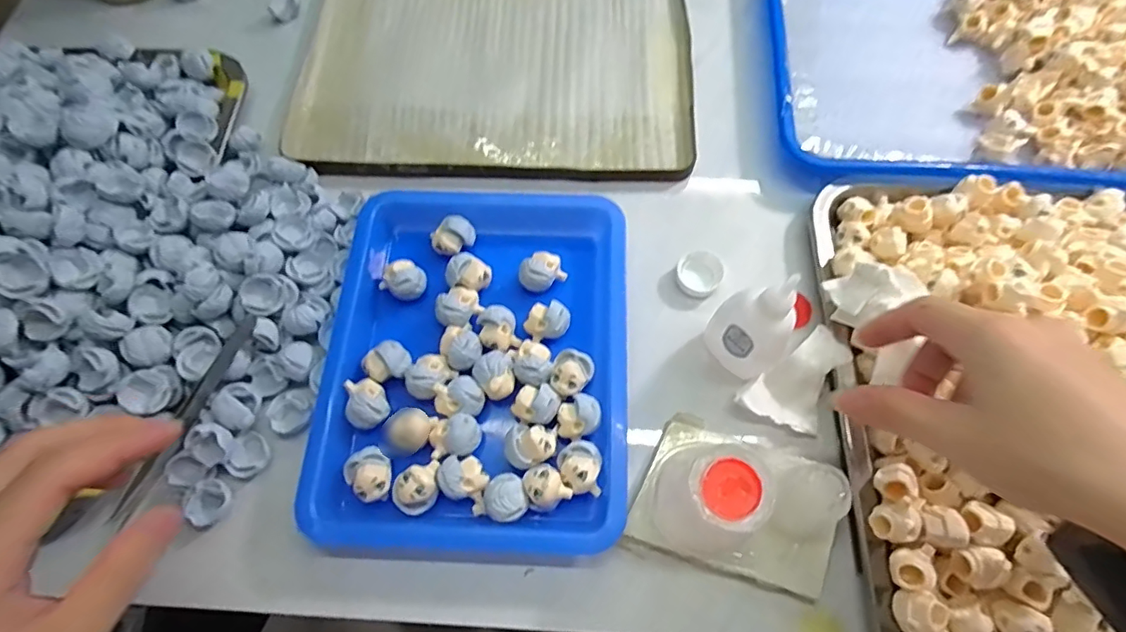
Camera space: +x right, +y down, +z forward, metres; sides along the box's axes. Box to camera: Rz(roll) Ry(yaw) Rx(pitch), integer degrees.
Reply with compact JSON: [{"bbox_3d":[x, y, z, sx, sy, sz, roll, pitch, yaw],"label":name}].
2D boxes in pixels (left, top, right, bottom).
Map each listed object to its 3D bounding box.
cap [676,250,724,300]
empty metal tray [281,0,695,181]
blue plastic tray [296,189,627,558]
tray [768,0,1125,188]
[{"bbox_3d":[0.090,-0.028,0.356,0.029,0.008,0.029,0,68,0],"label":"cap"},{"bbox_3d":[-0.053,-0.214,0.436,0.300,0.012,0.244,1,68,1],"label":"empty metal tray"},{"bbox_3d":[-0.050,0.021,0.325,0.169,0.027,0.221,2,68,1],"label":"blue plastic tray"},{"bbox_3d":[0.322,-0.206,0.408,0.316,0.026,0.248,4,67,4],"label":"tray"}]

